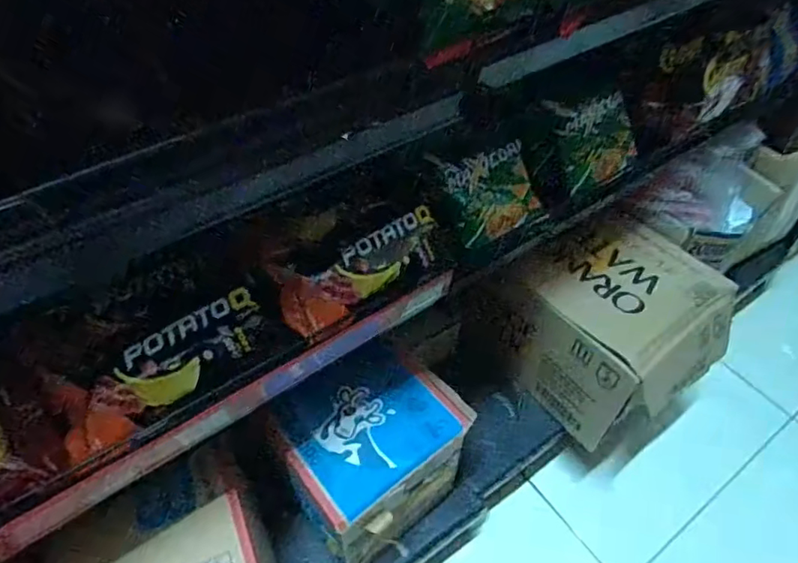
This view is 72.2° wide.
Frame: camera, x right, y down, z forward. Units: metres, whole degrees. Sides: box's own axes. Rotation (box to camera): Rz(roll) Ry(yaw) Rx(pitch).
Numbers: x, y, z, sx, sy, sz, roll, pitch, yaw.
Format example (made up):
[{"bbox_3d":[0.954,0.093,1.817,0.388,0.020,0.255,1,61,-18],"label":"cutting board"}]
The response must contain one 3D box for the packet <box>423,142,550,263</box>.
[{"bbox_3d":[0.102,-0.099,0.643,0.117,0.040,0.123,-23,96,-11],"label":"packet"}]

